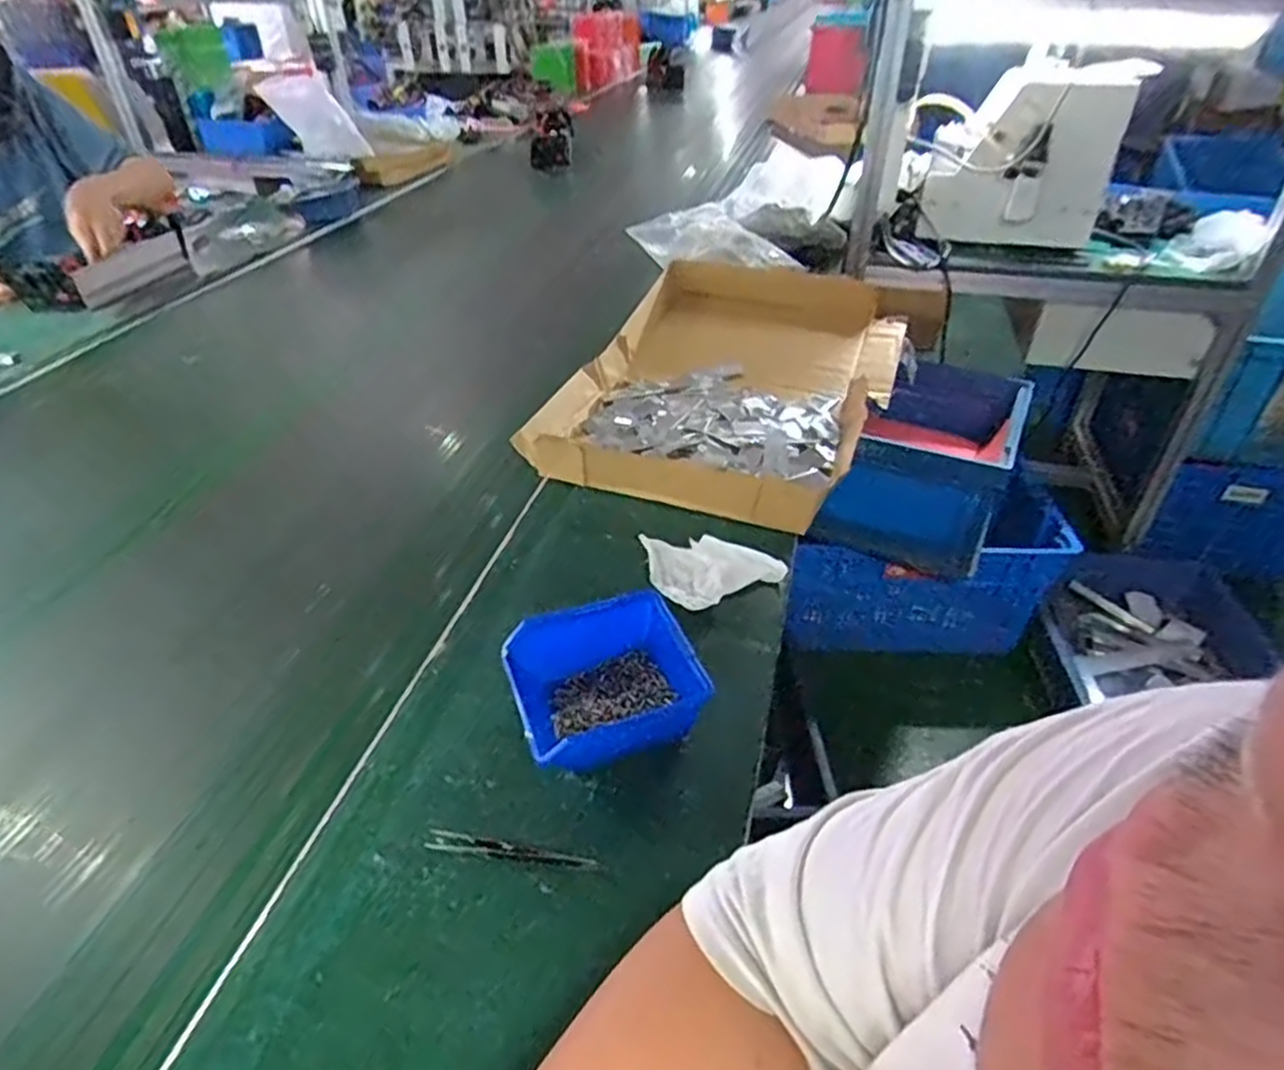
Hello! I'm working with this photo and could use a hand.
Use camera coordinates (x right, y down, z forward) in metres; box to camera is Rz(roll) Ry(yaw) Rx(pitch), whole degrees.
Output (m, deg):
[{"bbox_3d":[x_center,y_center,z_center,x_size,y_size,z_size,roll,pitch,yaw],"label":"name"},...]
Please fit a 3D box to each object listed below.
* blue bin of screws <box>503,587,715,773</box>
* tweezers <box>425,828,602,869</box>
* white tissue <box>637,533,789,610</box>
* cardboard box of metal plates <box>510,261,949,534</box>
[{"bbox_3d":[-0.025,0.113,0.569,0.141,0.067,0.134,-16,41,-17],"label":"blue bin of screws"},{"bbox_3d":[-0.087,0.211,0.492,0.116,0.004,0.015,8,40,12],"label":"tweezers"},{"bbox_3d":[0.055,0.021,0.718,0.119,0.020,0.119,-25,44,-27],"label":"white tissue"},{"bbox_3d":[0.103,-0.213,0.955,0.378,0.085,0.517,16,42,21],"label":"cardboard box of metal plates"}]

